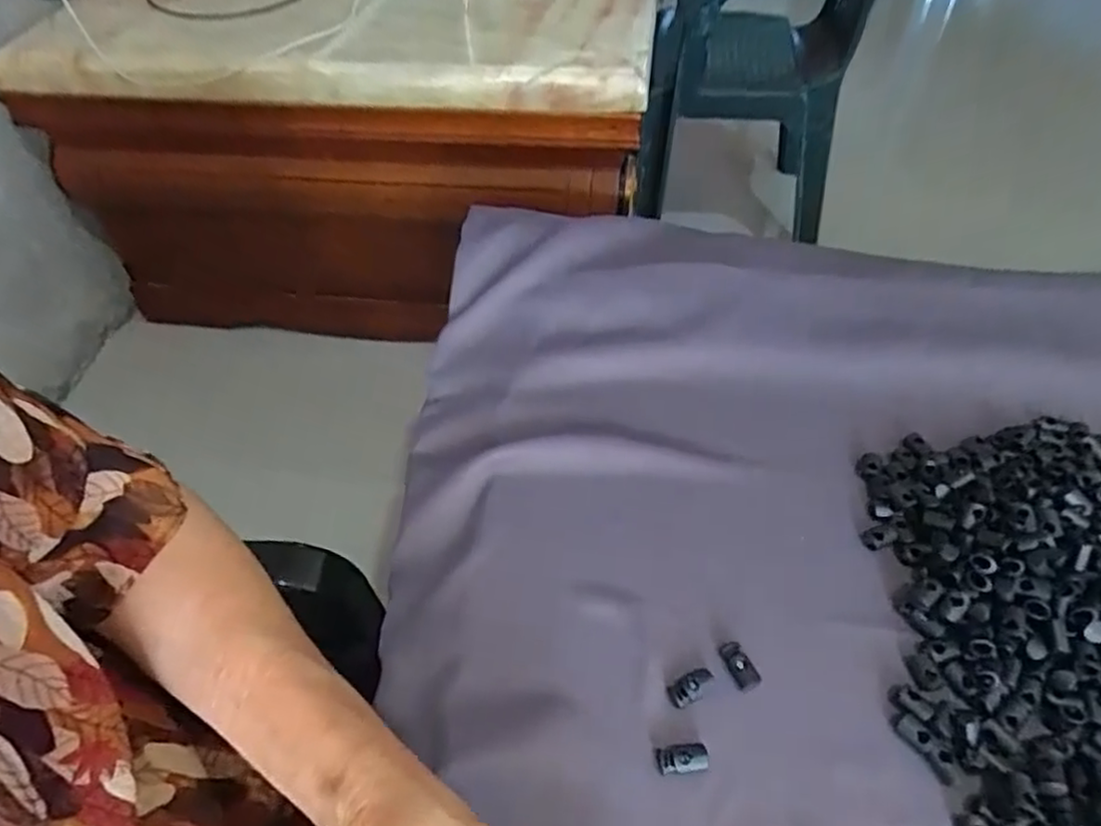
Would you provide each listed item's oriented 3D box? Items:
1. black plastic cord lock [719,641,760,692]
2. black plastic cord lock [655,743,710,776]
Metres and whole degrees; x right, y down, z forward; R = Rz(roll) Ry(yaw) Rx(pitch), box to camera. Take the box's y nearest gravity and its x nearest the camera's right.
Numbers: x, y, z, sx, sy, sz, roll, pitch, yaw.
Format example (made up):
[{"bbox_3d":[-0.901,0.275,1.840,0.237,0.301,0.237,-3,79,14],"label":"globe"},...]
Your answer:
[{"bbox_3d":[0.086,0.115,0.315,0.011,0.009,0.021,-21,52,-16],"label":"black plastic cord lock"},{"bbox_3d":[0.055,0.144,0.289,0.021,0.006,0.010,-4,49,-1],"label":"black plastic cord lock"}]

